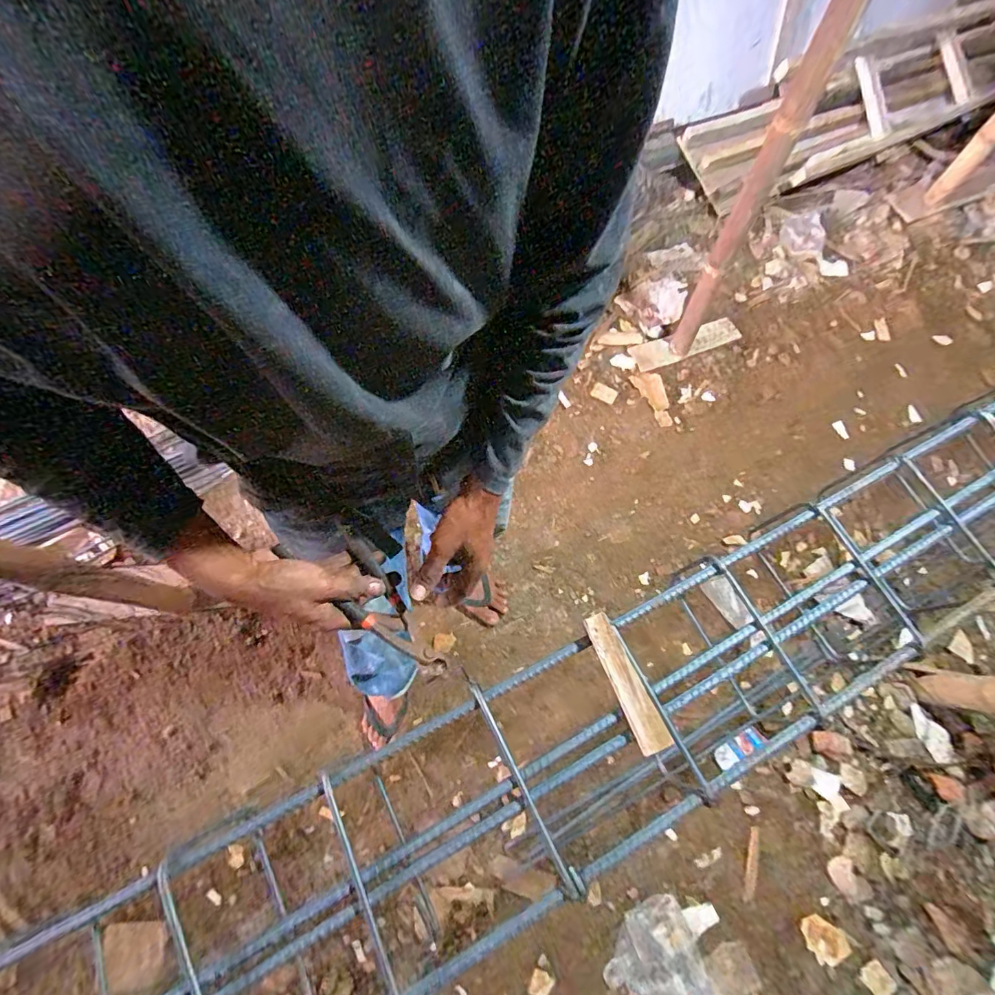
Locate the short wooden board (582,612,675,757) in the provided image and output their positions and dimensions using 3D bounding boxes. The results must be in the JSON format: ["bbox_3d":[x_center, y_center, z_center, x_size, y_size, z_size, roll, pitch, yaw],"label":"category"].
[{"bbox_3d":[0.135,0.192,0.511,0.032,0.017,0.144,-23,70,-7],"label":"short wooden board"}]

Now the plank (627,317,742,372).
[{"bbox_3d":[0.622,-0.512,1.617,0.384,0.034,0.101,-22,72,-10],"label":"plank"}]

